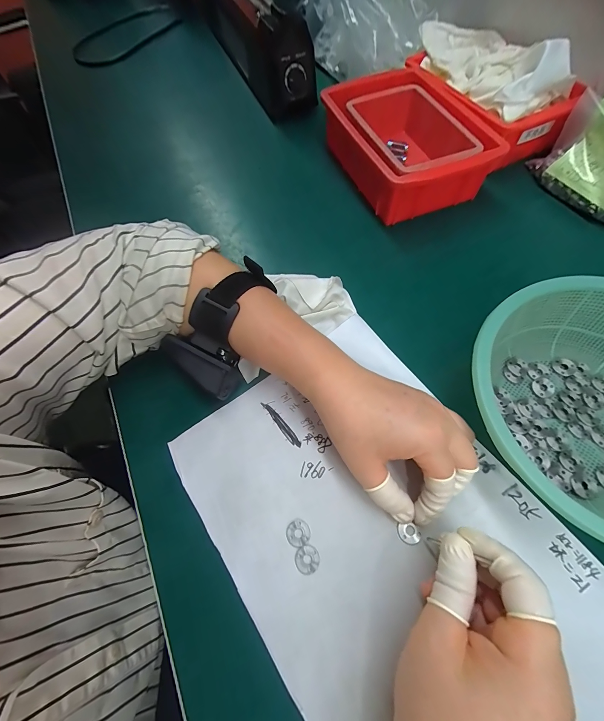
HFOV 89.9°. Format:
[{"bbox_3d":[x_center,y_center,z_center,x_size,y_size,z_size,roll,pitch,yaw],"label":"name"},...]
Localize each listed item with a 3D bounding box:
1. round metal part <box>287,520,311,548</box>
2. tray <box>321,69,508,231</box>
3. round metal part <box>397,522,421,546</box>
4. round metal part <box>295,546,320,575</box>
[{"bbox_3d":[-0.003,0.126,0.220,0.017,0.004,0.016,-1,64,2],"label":"round metal part"},{"bbox_3d":[0.124,-0.264,0.370,0.154,0.064,0.205,-18,65,-6],"label":"tray"},{"bbox_3d":[0.077,0.124,0.216,0.014,0.004,0.014,-1,64,2],"label":"round metal part"},{"bbox_3d":[0.004,0.140,0.213,0.017,0.004,0.017,-1,64,2],"label":"round metal part"}]

